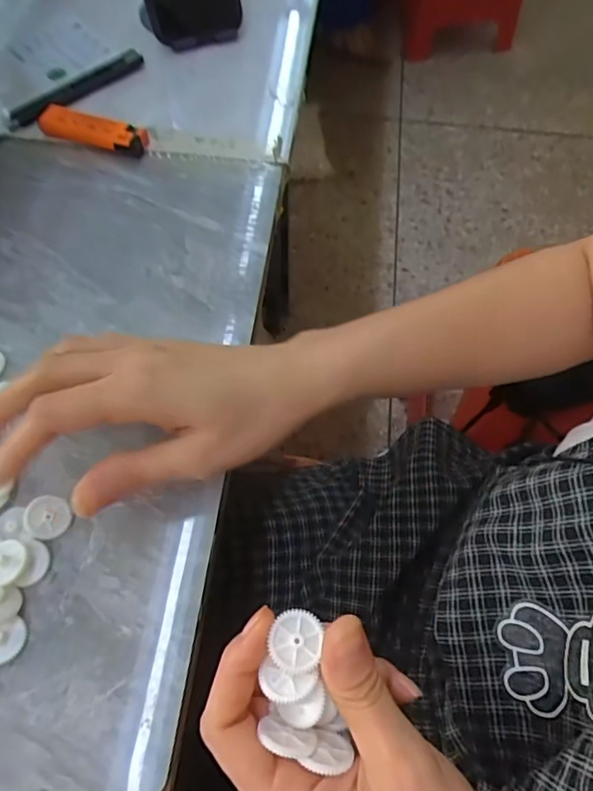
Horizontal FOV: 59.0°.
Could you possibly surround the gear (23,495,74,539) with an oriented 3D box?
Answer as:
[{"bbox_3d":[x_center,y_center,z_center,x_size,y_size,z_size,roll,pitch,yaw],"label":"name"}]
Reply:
[{"bbox_3d":[-0.126,0.062,0.265,0.020,0.010,0.020,-12,63,-8],"label":"gear"}]

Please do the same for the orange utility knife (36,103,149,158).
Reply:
[{"bbox_3d":[-0.156,-0.202,0.399,0.083,0.019,0.020,16,63,7],"label":"orange utility knife"}]

